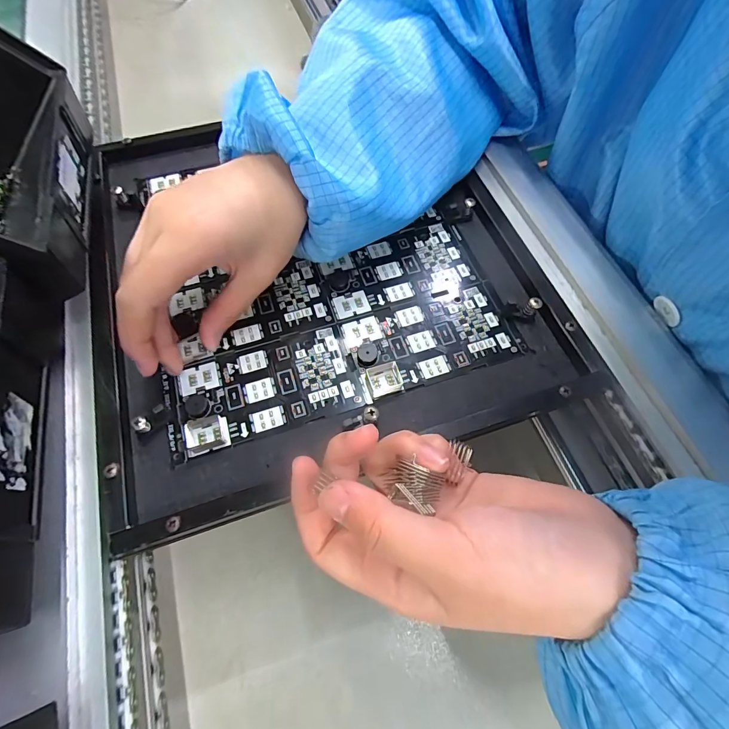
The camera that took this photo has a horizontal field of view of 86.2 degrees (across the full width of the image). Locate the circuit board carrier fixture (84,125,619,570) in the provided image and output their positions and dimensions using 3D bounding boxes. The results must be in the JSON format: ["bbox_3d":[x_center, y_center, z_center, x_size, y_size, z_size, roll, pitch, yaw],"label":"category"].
[{"bbox_3d":[-0.036,-0.075,0.259,0.275,0.014,0.293,-17,66,-8],"label":"circuit board carrier fixture"}]

